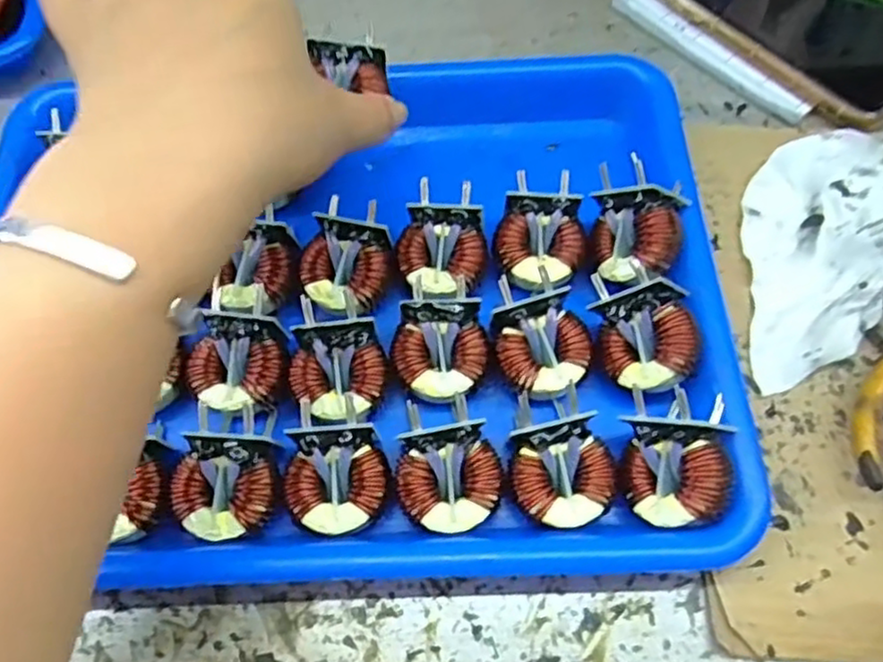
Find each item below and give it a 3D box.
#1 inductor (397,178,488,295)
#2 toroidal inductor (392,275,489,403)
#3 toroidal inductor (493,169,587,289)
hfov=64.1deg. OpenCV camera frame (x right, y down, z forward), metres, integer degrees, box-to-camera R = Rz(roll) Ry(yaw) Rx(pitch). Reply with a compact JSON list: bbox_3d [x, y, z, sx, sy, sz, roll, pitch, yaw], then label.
[{"bbox_3d":[0.000,-0.041,0.325,0.039,0.021,0.050,1,83,8],"label":"inductor"},{"bbox_3d":[-0.001,0.006,0.299,0.038,0.026,0.048,0,64,2],"label":"toroidal inductor"},{"bbox_3d":[0.045,-0.045,0.324,0.040,0.019,0.051,-4,87,3],"label":"toroidal inductor"}]

